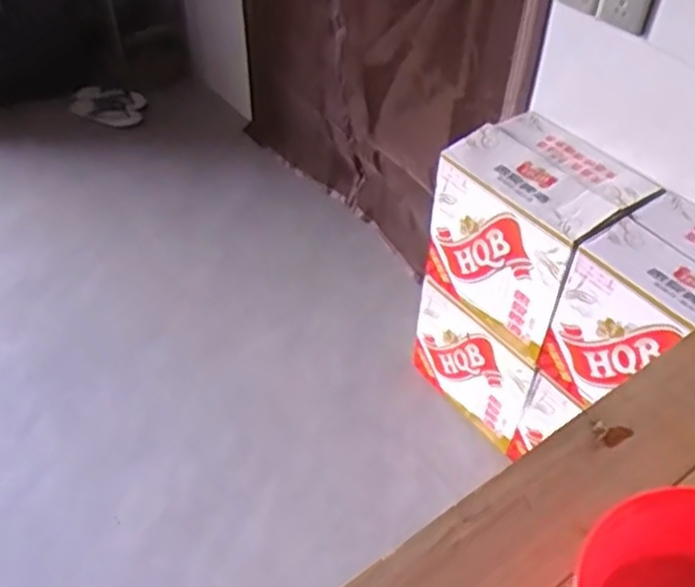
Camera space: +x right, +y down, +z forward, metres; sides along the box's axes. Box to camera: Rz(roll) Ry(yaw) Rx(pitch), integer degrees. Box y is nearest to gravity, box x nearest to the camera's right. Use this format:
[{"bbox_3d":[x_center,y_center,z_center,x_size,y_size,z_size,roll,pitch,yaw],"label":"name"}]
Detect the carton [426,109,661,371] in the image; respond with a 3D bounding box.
[{"bbox_3d":[0.345,-0.112,1.318,0.236,0.300,0.315,-24,52,-25],"label":"carton"}]

